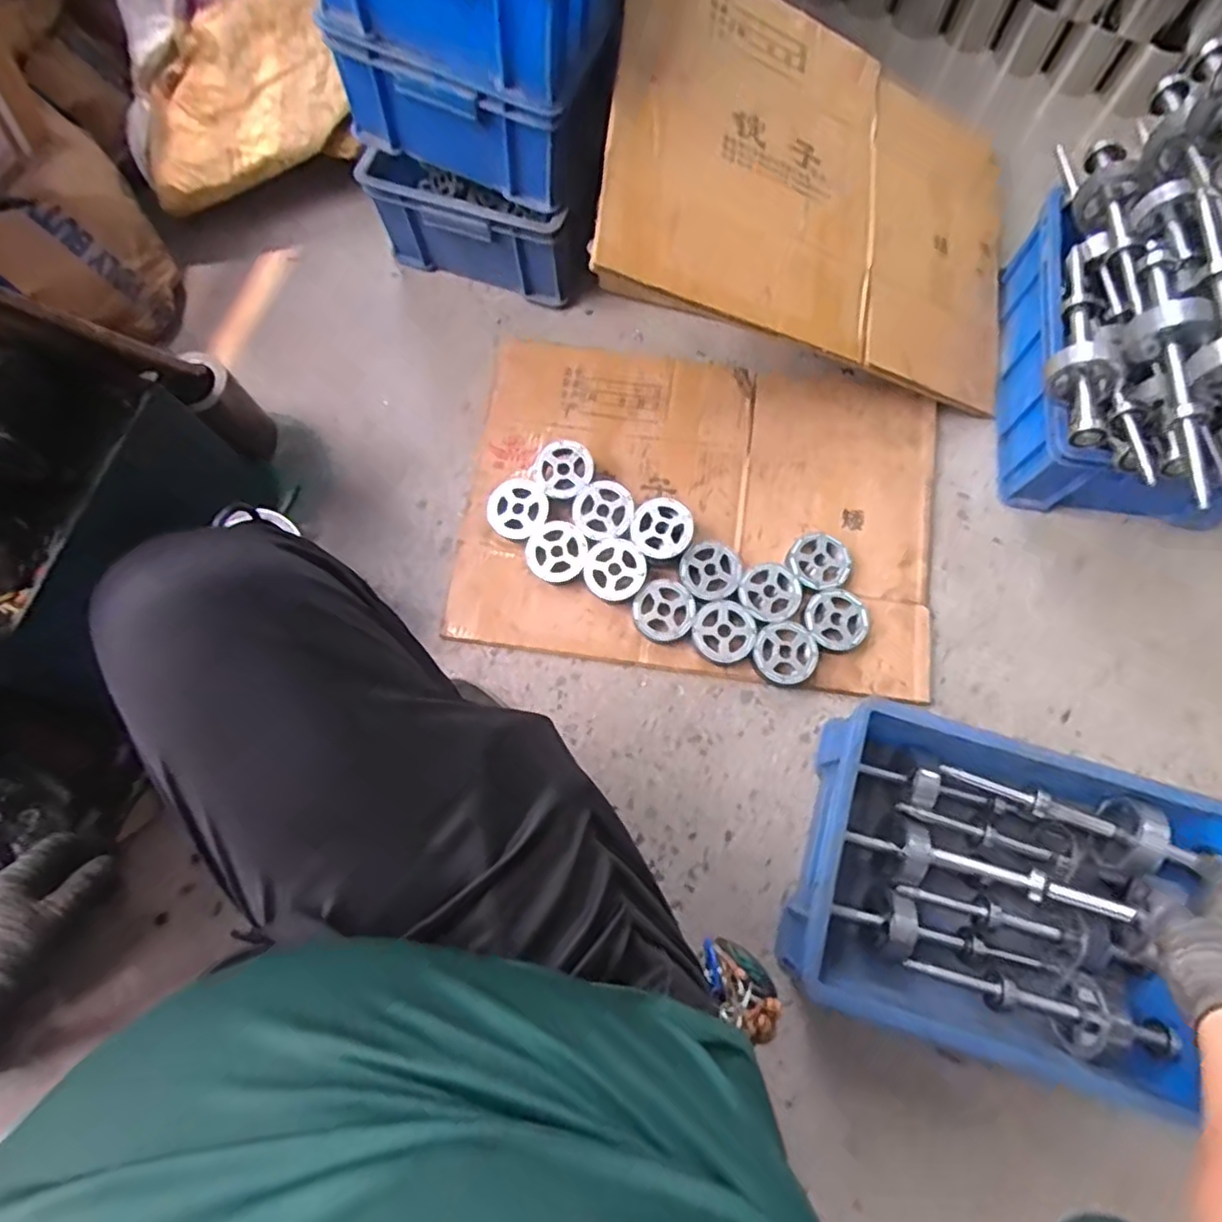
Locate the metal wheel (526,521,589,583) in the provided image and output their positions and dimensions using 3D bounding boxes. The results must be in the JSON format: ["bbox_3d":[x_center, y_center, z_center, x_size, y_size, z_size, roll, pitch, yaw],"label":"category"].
[{"bbox_3d":[-0.069,-0.075,0.877,0.077,0.023,0.075,0,75,1],"label":"metal wheel"}]

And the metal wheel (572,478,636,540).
[{"bbox_3d":[-0.010,-0.132,0.874,0.076,0.016,0.076,0,75,1],"label":"metal wheel"}]

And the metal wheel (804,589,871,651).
[{"bbox_3d":[0.282,0.014,0.857,0.079,0.027,0.079,0,75,1],"label":"metal wheel"}]

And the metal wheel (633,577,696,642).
[{"bbox_3d":[0.067,0.001,0.859,0.075,0.026,0.080,0,75,1],"label":"metal wheel"}]

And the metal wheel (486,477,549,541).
[{"bbox_3d":[-0.120,-0.133,0.896,0.077,0.023,0.079,0,75,1],"label":"metal wheel"}]

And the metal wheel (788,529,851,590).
[{"bbox_3d":[0.268,-0.062,0.877,0.072,0.026,0.076,0,75,1],"label":"metal wheel"}]

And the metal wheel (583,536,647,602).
[{"bbox_3d":[0.005,-0.052,0.857,0.077,0.015,0.075,0,75,1],"label":"metal wheel"}]

